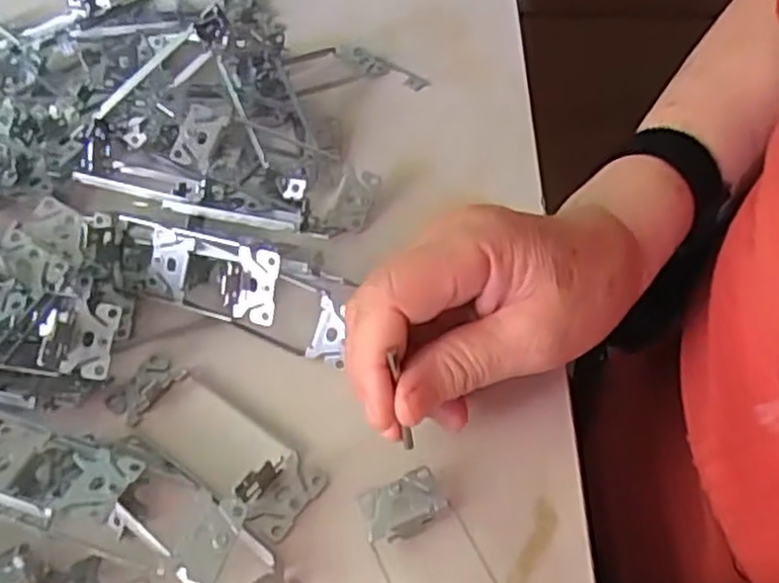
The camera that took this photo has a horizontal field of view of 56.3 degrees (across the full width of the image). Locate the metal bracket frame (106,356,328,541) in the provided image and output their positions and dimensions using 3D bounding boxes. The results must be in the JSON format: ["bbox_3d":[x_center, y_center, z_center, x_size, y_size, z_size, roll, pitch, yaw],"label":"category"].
[{"bbox_3d":[-0.076,0.061,0.312,0.103,0.013,0.038,29,59,20],"label":"metal bracket frame"}]

